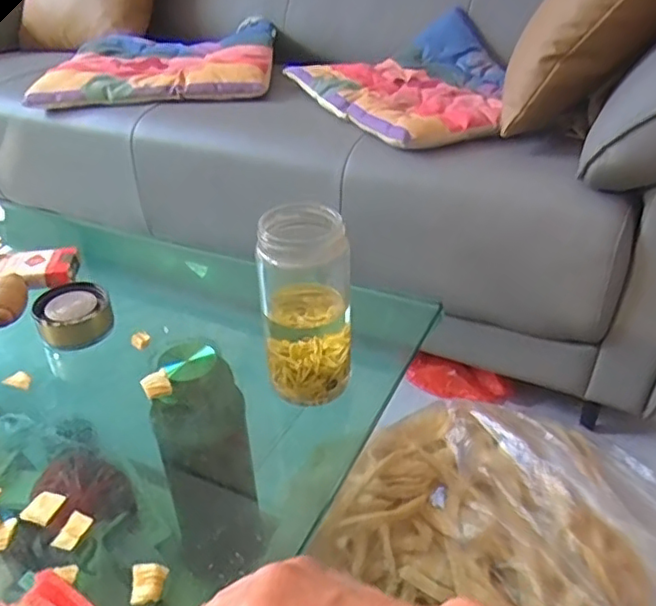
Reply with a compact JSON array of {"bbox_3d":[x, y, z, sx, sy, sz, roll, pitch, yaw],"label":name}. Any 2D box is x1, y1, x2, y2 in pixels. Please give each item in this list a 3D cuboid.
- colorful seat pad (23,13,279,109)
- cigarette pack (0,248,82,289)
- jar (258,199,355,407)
[{"bbox_3d":[-0.317,-0.482,1.233,0.430,0.059,0.390,0,35,2],"label":"colorful seat pad"},{"bbox_3d":[-0.317,-0.038,0.663,0.093,0.019,0.053,-1,35,0],"label":"cigarette pack"},{"bbox_3d":[-0.015,0.002,0.486,0.063,0.142,0.068,-1,35,0],"label":"jar"}]

